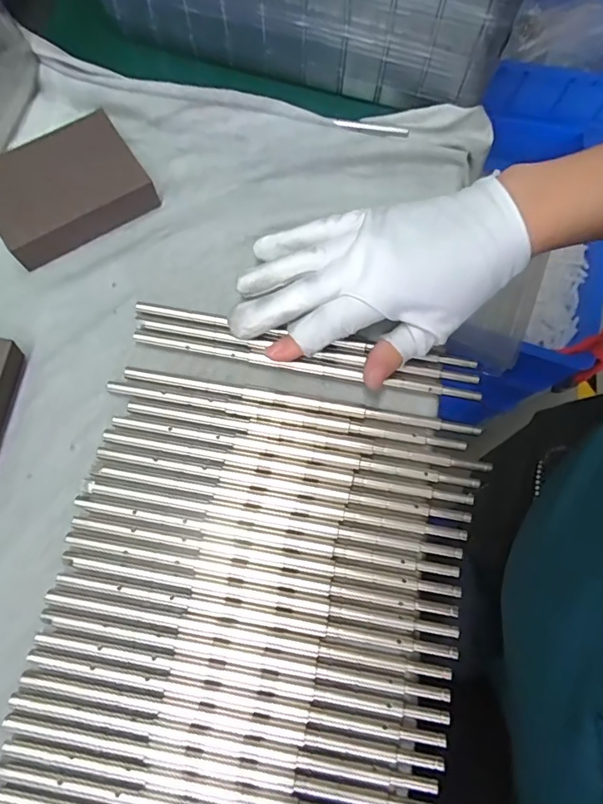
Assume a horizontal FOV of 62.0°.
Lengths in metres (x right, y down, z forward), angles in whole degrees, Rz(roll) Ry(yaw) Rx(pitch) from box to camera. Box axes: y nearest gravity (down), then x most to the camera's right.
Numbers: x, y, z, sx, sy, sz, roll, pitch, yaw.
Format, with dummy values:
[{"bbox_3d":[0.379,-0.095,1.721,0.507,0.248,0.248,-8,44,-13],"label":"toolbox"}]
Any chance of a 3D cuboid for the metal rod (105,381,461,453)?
[{"bbox_3d":[-0.010,0.008,0.295,0.211,0.004,0.008,9,73,2],"label":"metal rod"}]

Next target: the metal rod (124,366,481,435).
[{"bbox_3d":[-0.001,-0.001,0.298,0.210,0.004,0.009,10,73,2],"label":"metal rod"}]

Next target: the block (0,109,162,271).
[{"bbox_3d":[-0.153,-0.138,0.328,0.095,0.026,0.072,-33,76,-10],"label":"block"}]

